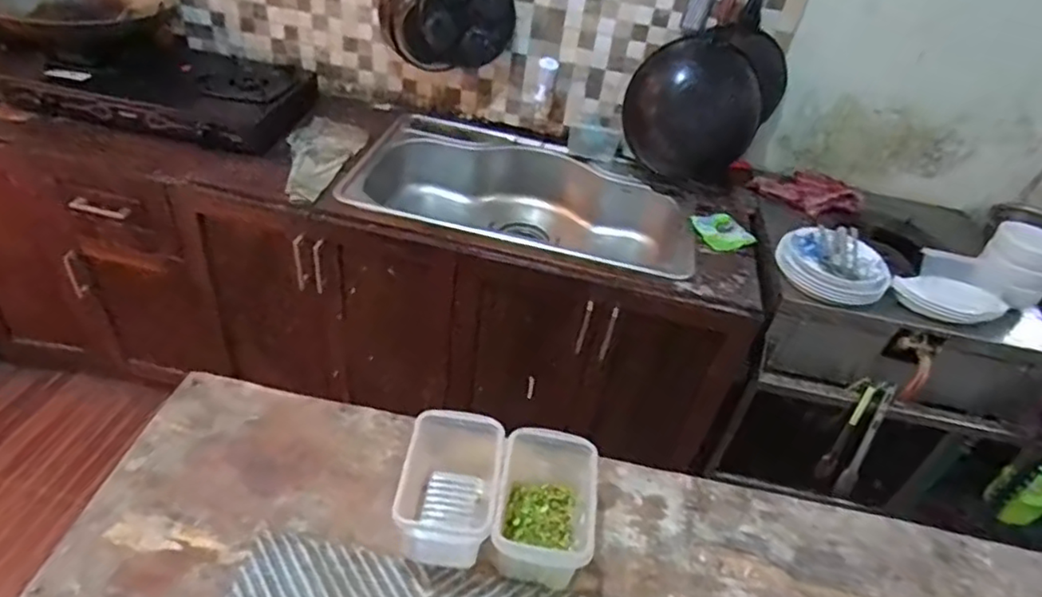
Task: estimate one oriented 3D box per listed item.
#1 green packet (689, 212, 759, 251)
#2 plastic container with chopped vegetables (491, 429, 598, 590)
[{"bbox_3d":[0.482,-0.163,1.511,0.111,0.026,0.124,-9,41,-19],"label":"green packet"},{"bbox_3d":[0.027,0.235,0.729,0.103,0.093,0.177,9,38,2],"label":"plastic container with chopped vegetables"}]

